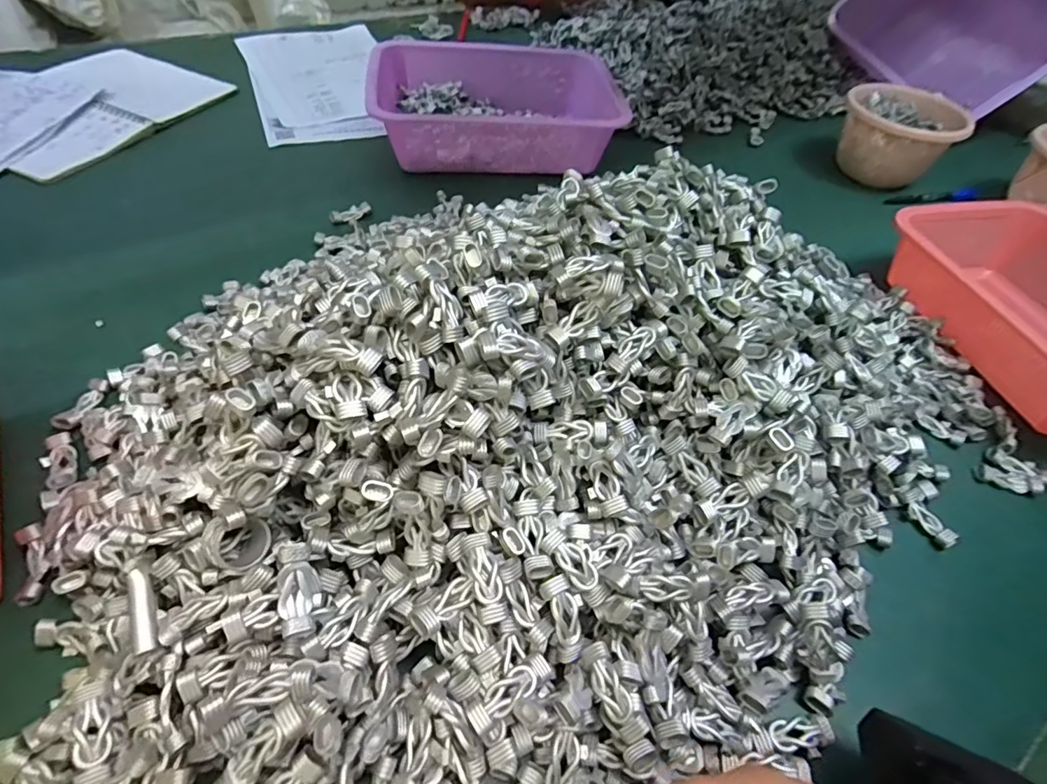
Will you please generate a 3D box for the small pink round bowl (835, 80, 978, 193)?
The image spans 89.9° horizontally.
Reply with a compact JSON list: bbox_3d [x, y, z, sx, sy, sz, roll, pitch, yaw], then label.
[{"bbox_3d":[0.504,-0.347,0.722,0.144,0.095,0.144,23,52,11],"label":"small pink round bowl"}]

